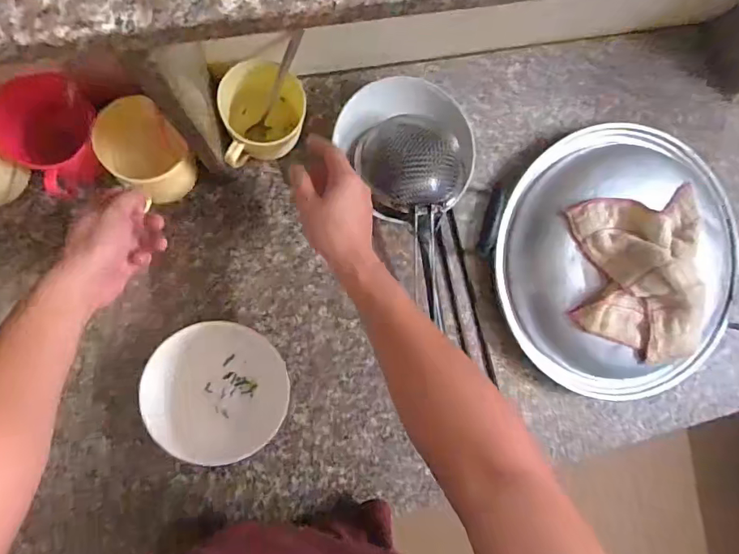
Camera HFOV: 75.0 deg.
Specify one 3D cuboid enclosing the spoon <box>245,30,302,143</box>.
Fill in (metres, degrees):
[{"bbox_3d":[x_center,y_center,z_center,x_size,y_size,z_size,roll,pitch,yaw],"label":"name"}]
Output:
[{"bbox_3d":[-0.110,-0.225,0.580,0.023,0.160,0.034,36,51,-8],"label":"spoon"}]

